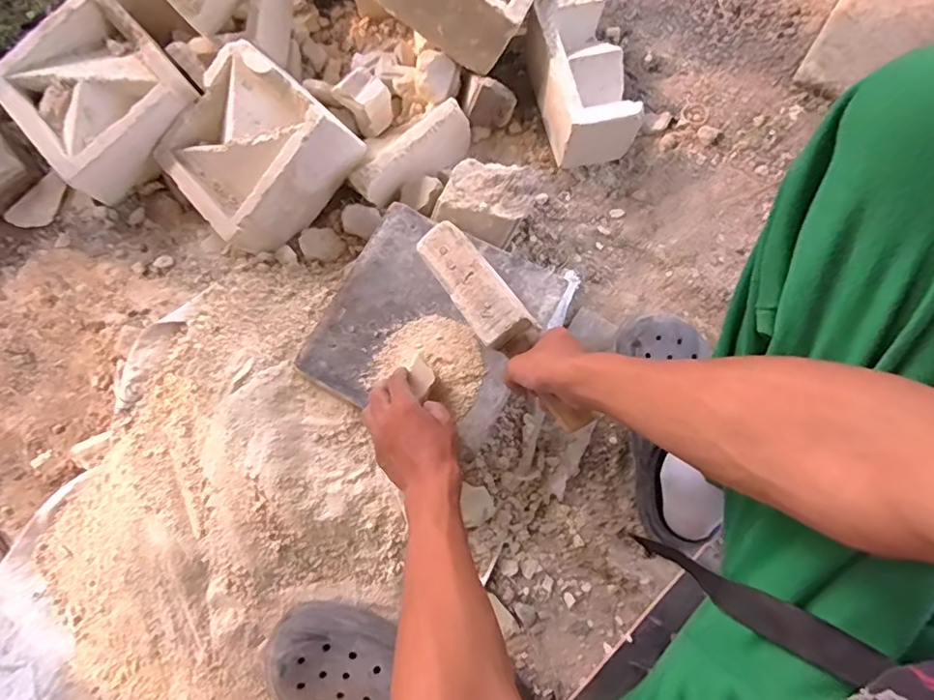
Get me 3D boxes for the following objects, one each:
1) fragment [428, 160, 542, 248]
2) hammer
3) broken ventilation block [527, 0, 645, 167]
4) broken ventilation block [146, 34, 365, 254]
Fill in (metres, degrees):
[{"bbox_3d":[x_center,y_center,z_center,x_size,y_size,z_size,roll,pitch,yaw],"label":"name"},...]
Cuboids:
[{"bbox_3d":[0.027,-0.190,0.701,0.110,0.050,0.094,24,95,10],"label":"fragment"},{"bbox_3d":[0.038,-0.024,0.558,0.054,0.047,0.247,-36,85,-7],"label":"hammer"},{"bbox_3d":[0.157,-0.371,0.760,0.103,0.102,0.194,-14,76,-3],"label":"broken ventilation block"},{"bbox_3d":[-0.275,-0.261,0.735,0.200,0.103,0.199,46,103,18],"label":"broken ventilation block"}]

